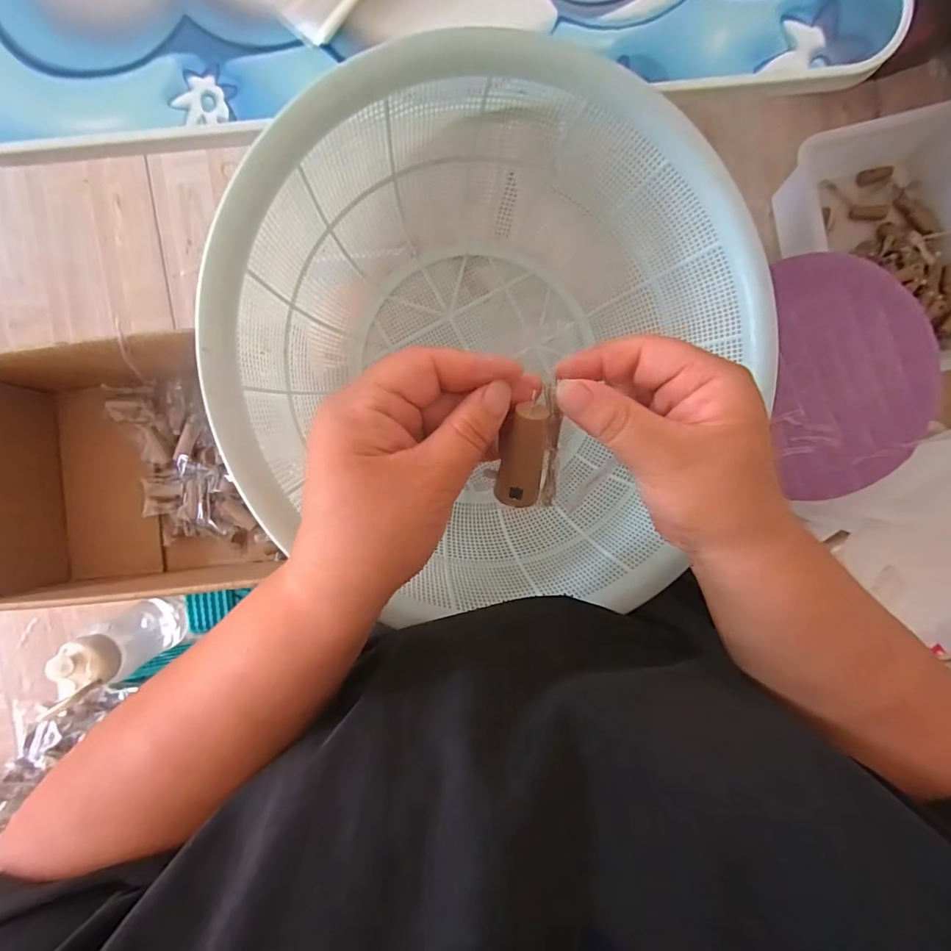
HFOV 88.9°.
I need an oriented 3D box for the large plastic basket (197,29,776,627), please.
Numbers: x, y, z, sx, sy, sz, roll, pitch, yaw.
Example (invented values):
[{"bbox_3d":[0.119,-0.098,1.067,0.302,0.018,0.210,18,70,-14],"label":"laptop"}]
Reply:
[{"bbox_3d":[0.024,-0.070,0.311,0.314,0.151,0.301,0,94,0],"label":"large plastic basket"}]

